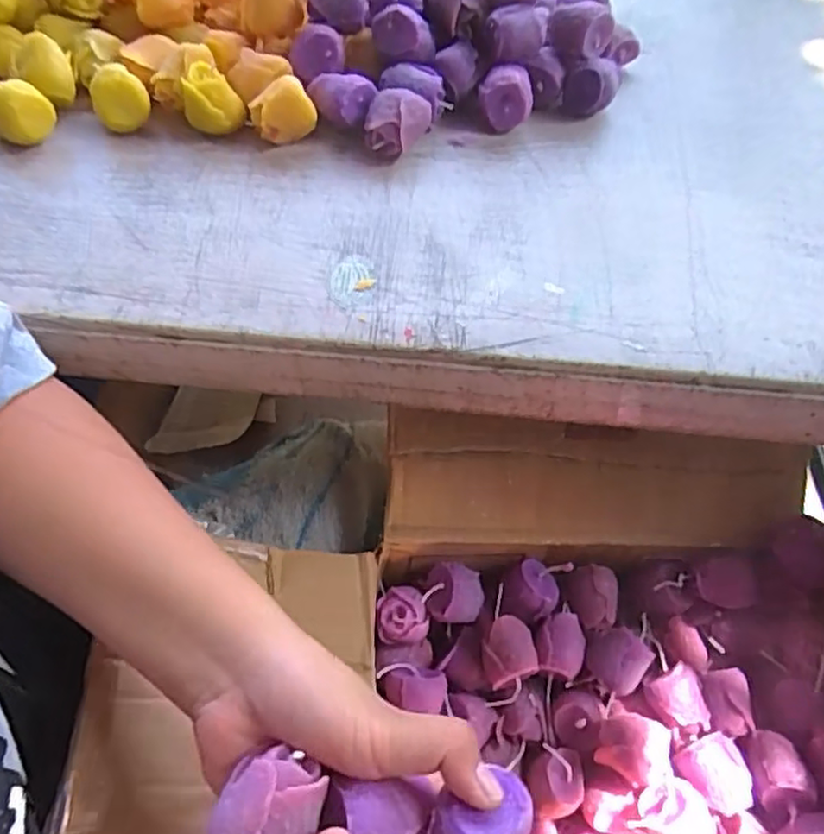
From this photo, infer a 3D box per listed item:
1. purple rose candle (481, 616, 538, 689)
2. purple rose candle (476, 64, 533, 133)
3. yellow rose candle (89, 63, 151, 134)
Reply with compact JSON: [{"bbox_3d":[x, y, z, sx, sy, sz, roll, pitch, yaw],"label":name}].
[{"bbox_3d":[0.062,0.157,0.448,0.033,0.030,0.038,-2,55,-5],"label":"purple rose candle"},{"bbox_3d":[0.064,-0.218,0.468,0.037,0.036,0.032,9,52,3],"label":"purple rose candle"},{"bbox_3d":[-0.186,-0.201,0.437,0.034,0.039,0.030,-11,54,-12],"label":"yellow rose candle"}]

